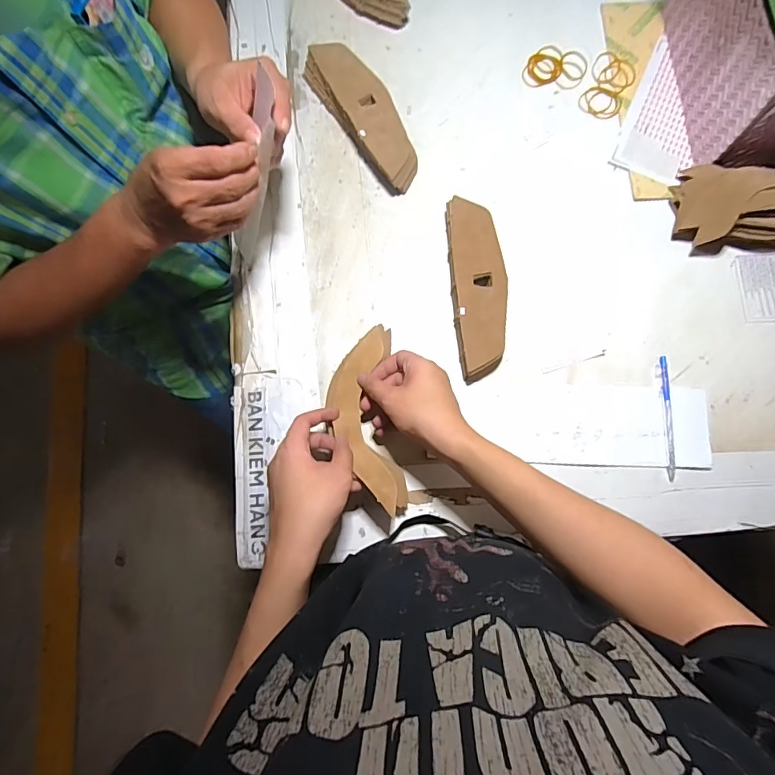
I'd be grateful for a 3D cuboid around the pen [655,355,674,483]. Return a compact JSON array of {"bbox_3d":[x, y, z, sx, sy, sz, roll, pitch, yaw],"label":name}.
[{"bbox_3d":[0.320,0.033,0.521,0.012,0.008,0.140,0,80,1],"label":"pen"}]

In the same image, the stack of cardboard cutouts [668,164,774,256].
[{"bbox_3d":[0.447,-0.218,0.537,0.193,0.067,0.100,2,80,1],"label":"stack of cardboard cutouts"}]

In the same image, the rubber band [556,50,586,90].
[{"bbox_3d":[0.247,-0.424,0.607,0.035,0.004,0.058,17,81,4],"label":"rubber band"}]

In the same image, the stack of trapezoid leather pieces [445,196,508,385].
[{"bbox_3d":[0.107,-0.117,0.540,0.058,0.041,0.207,-5,80,0],"label":"stack of trapezoid leather pieces"}]

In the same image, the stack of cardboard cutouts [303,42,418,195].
[{"bbox_3d":[-0.027,-0.345,0.578,0.063,0.040,0.210,-32,81,-5],"label":"stack of cardboard cutouts"}]

